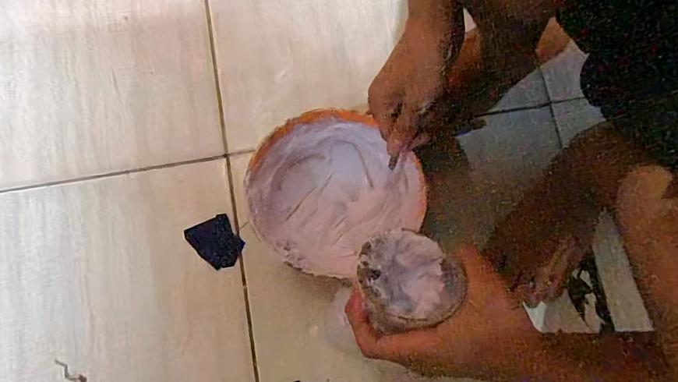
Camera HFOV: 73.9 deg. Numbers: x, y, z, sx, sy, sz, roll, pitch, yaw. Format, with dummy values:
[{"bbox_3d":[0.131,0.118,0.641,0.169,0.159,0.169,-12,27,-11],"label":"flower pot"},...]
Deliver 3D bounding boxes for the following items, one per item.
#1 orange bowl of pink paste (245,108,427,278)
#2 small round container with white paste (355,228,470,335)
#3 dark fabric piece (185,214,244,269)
[{"bbox_3d":[-0.006,0.005,0.472,0.157,0.089,0.161,0,78,0],"label":"orange bowl of pink paste"},{"bbox_3d":[0.055,0.073,0.377,0.076,0.055,0.078,0,78,0],"label":"small round container with white paste"},{"bbox_3d":[-0.137,0.057,0.506,0.048,0.004,0.058,-34,80,-7],"label":"dark fabric piece"}]

